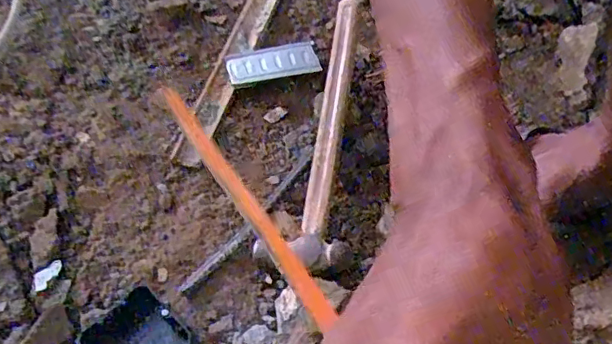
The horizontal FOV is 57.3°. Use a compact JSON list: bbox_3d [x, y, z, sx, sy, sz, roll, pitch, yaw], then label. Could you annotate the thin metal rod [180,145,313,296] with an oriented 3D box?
[{"bbox_3d":[-0.048,0.041,0.512,0.015,0.013,0.176,37,67,15],"label":"thin metal rod"}]

